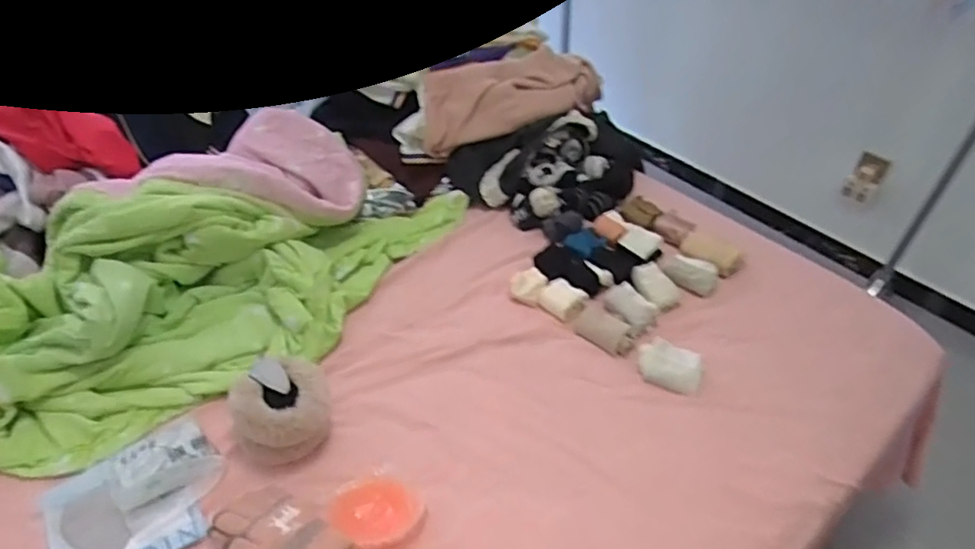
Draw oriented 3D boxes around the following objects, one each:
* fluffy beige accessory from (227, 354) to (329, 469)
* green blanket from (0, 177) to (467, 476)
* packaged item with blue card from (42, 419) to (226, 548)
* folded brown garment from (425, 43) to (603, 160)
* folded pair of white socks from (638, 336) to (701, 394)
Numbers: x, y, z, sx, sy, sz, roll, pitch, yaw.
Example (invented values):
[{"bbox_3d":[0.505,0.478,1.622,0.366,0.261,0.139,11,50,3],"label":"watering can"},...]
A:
[{"bbox_3d":[-0.303,0.203,0.902,0.137,0.107,0.120,-9,45,-11],"label":"fluffy beige accessory"},{"bbox_3d":[-0.551,0.032,1.015,1.145,0.190,0.454,-12,45,-14],"label":"green blanket"},{"bbox_3d":[-0.494,0.317,0.855,0.222,0.015,0.198,-25,50,-26],"label":"packaged item with blue card"},{"bbox_3d":[0.059,-0.408,1.399,0.444,0.154,0.144,-25,48,-26],"label":"folded brown garment"},{"bbox_3d":[0.305,0.153,1.015,0.113,0.042,0.078,23,48,21],"label":"folded pair of white socks"}]

